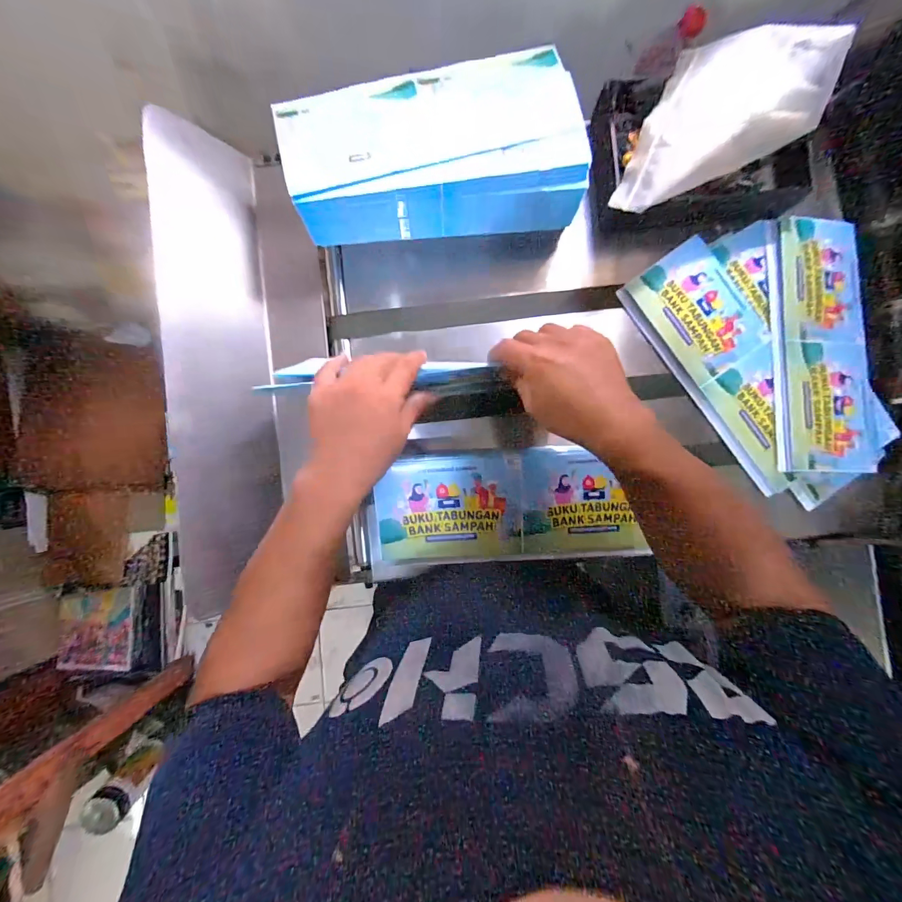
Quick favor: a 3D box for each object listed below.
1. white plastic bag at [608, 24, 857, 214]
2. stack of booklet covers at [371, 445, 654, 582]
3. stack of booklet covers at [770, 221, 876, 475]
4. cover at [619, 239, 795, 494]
[{"bbox_3d":[0.263,-0.347,0.398,0.223,0.057,0.125,-26,88,-4],"label":"white plastic bag"},{"bbox_3d":[0.061,0.063,0.419,0.284,0.016,0.127,-4,100,-1],"label":"stack of booklet covers"},{"bbox_3d":[0.442,-0.129,0.468,0.113,0.011,0.303,2,85,-2],"label":"stack of booklet covers"},{"bbox_3d":[0.337,-0.106,0.468,0.116,0.014,0.296,-34,89,-4],"label":"cover"}]

